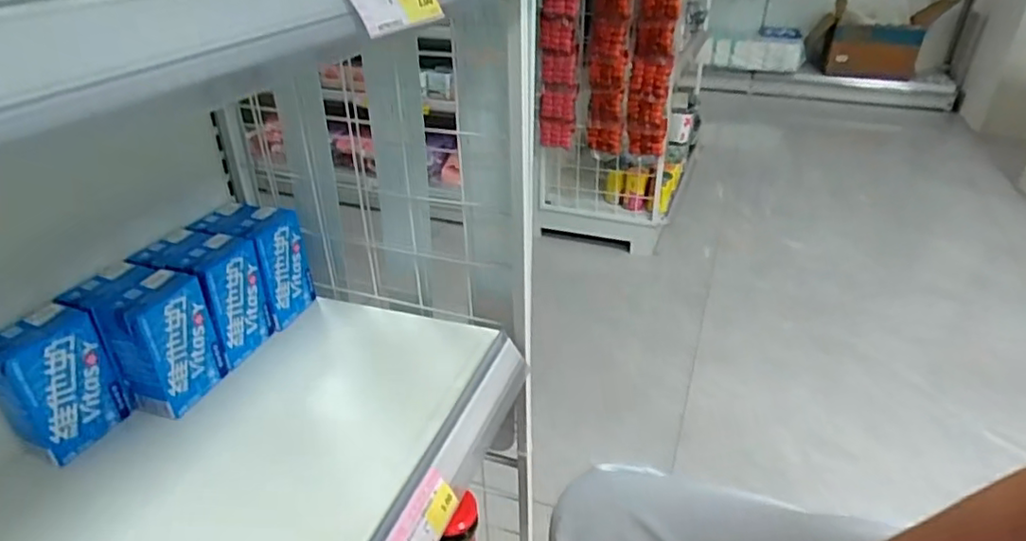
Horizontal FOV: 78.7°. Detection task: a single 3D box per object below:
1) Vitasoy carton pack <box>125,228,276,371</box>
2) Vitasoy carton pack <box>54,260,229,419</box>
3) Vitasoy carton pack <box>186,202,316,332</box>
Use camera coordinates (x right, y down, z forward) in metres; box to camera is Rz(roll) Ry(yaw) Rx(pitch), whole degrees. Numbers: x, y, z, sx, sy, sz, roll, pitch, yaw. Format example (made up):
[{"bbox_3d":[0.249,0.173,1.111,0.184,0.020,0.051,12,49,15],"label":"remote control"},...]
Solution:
[{"bbox_3d":[-0.282,0.024,0.584,0.077,0.100,0.070,12,33,19],"label":"Vitasoy carton pack"},{"bbox_3d":[-0.306,0.056,0.529,0.078,0.105,0.072,11,33,18],"label":"Vitasoy carton pack"},{"bbox_3d":[-0.263,-0.009,0.637,0.094,0.106,0.078,12,33,19],"label":"Vitasoy carton pack"}]

